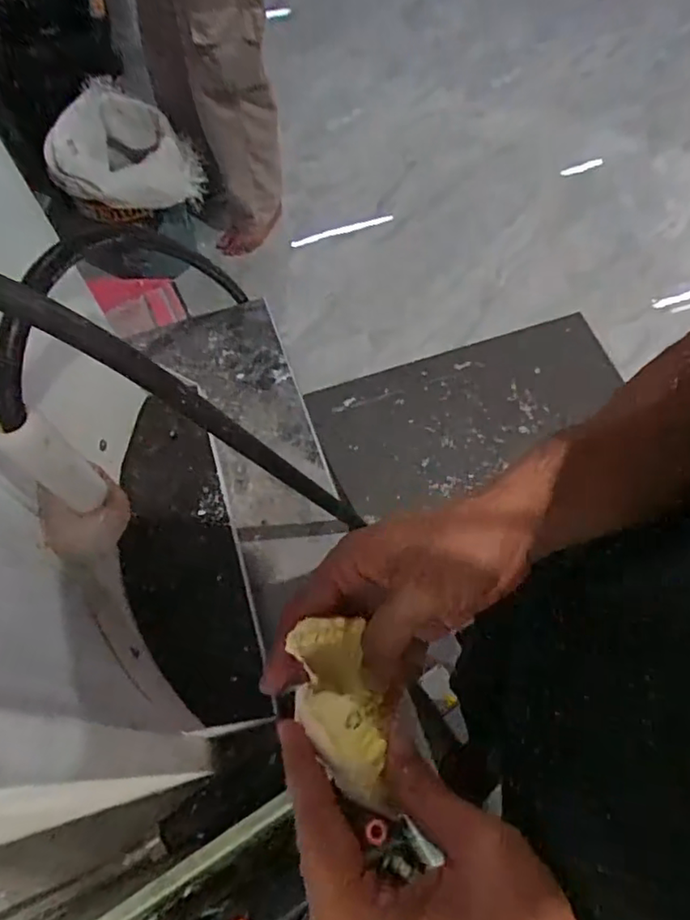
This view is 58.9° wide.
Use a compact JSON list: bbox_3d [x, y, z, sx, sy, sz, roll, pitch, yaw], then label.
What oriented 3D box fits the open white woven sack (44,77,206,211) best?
[{"bbox_3d":[-0.544,-0.743,1.479,0.307,0.157,0.276,-37,68,-14],"label":"open white woven sack"}]

